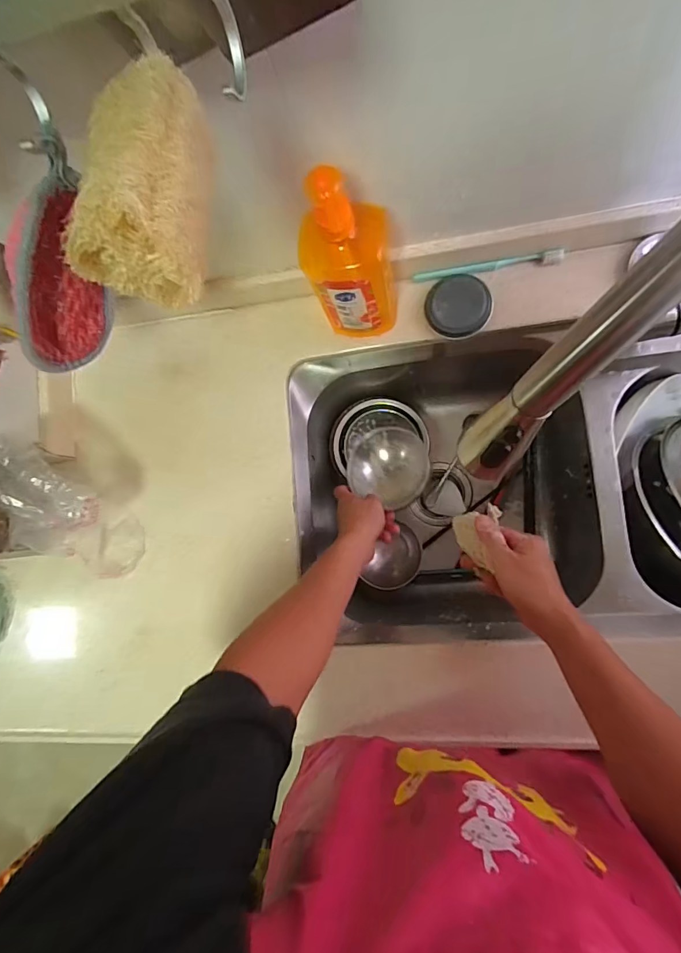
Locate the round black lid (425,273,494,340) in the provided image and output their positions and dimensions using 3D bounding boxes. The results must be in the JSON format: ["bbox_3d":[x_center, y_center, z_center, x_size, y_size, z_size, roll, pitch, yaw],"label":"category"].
[{"bbox_3d":[0.151,-0.217,0.573,0.080,0.024,0.076,-1,86,11],"label":"round black lid"}]

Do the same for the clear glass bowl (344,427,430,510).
[{"bbox_3d":[0.073,-0.016,0.679,0.121,0.061,0.110,-1,85,7],"label":"clear glass bowl"}]

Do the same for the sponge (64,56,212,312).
[{"bbox_3d":[-0.087,-0.137,0.208,0.055,0.045,0.107,13,66,-33],"label":"sponge"}]

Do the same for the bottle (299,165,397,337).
[{"bbox_3d":[0.013,-0.226,0.491,0.096,0.264,0.065,-13,83,10],"label":"bottle"}]

